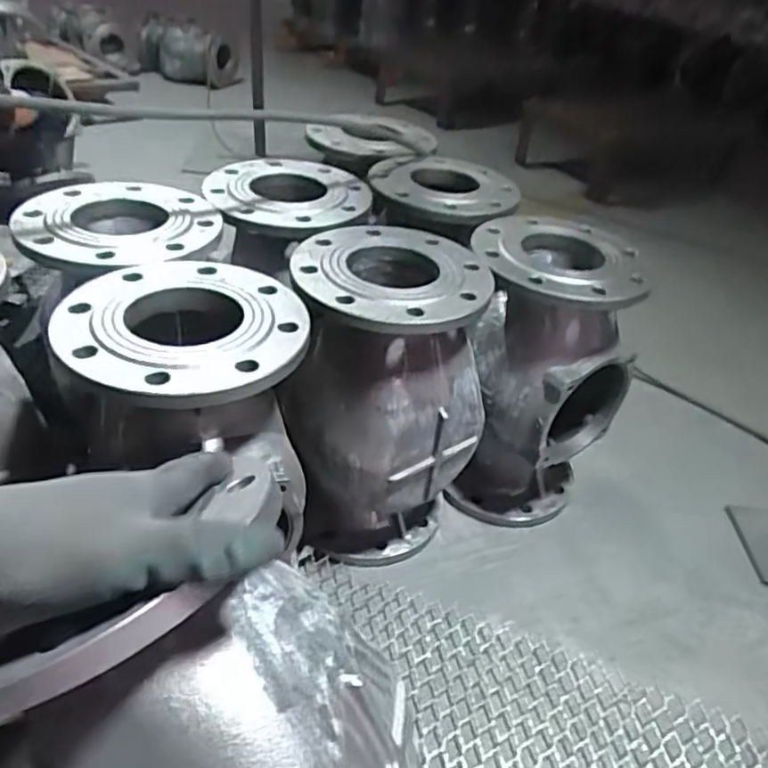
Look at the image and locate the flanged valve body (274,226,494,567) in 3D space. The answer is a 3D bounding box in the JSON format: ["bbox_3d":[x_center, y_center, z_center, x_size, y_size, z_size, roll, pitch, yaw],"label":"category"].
[{"bbox_3d":[-0.010,0.030,0.778,0.209,0.359,0.209,5,37,-4],"label":"flanged valve body"}]

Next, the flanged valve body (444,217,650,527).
[{"bbox_3d":[0.196,0.000,0.866,0.221,0.370,0.189,22,39,18],"label":"flanged valve body"}]

